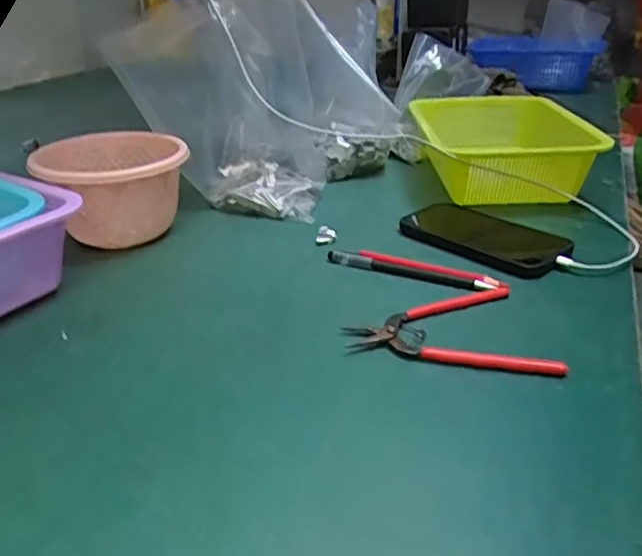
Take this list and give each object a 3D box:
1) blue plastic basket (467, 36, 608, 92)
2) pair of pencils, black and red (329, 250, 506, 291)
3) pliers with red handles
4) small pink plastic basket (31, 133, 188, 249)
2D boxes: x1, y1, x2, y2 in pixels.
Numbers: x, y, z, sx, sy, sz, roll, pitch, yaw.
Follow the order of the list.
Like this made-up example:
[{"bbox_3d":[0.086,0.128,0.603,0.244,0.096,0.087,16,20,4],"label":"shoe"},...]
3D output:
[{"bbox_3d":[0.407,-0.416,1.162,0.232,0.110,0.184,7,28,14],"label":"blue plastic basket"},{"bbox_3d":[0.080,-0.009,0.538,0.154,0.012,0.019,12,30,23],"label":"pair of pencils, black and red"},{"bbox_3d":[0.104,0.032,0.466,0.152,0.011,0.114,7,28,14],"label":"pliers with red handles"},{"bbox_3d":[-0.206,-0.086,0.613,0.142,0.091,0.128,-3,27,-4],"label":"small pink plastic basket"}]

